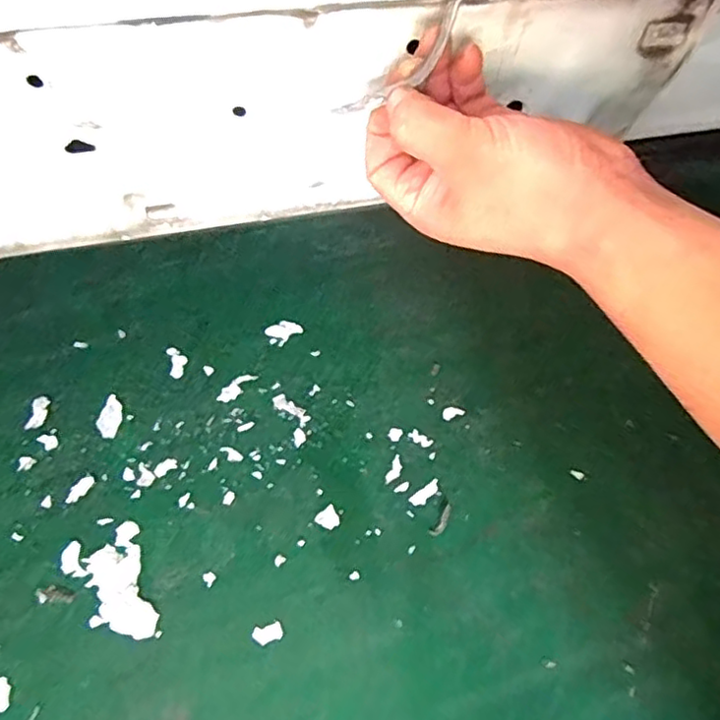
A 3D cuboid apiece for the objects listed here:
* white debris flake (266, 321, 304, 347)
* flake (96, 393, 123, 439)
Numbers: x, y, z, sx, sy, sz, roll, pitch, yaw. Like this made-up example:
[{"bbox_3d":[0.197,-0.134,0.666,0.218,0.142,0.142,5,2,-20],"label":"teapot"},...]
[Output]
[{"bbox_3d":[-0.096,-0.036,0.833,0.045,0.004,0.036,-17,52,-9],"label":"white debris flake"},{"bbox_3d":[-0.294,0.066,0.768,0.030,0.004,0.056,4,52,8],"label":"flake"}]

